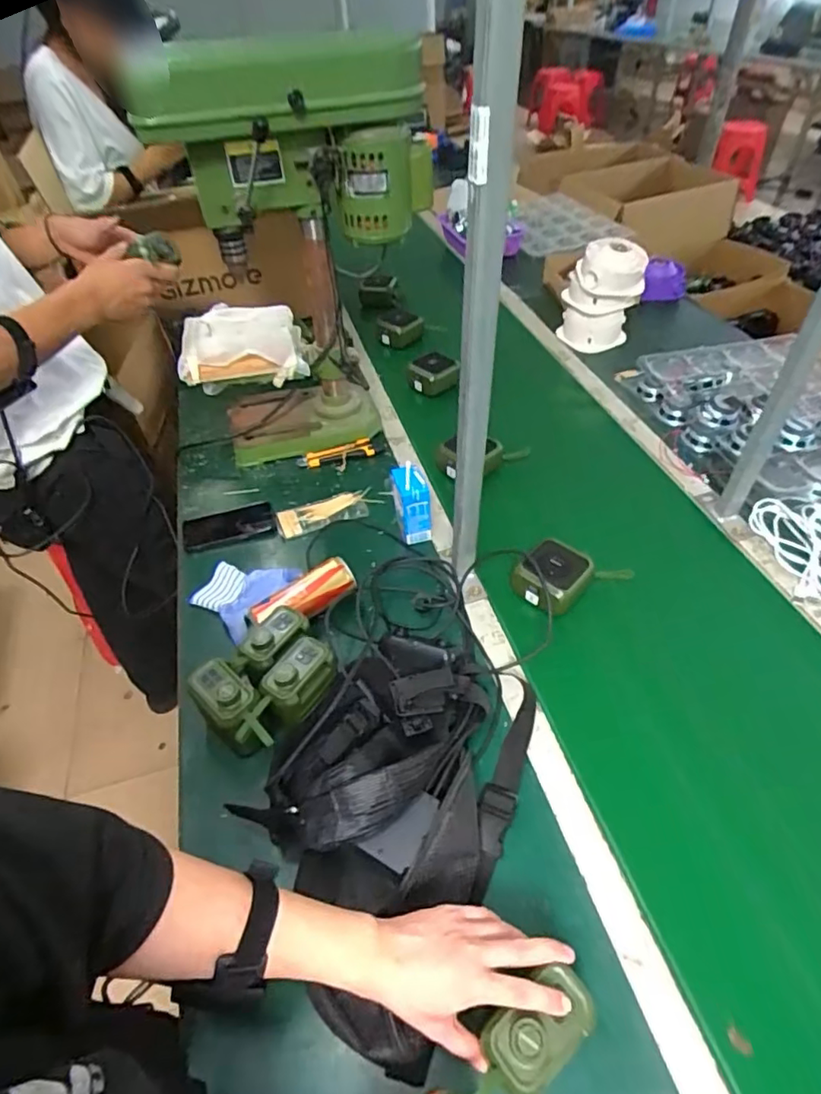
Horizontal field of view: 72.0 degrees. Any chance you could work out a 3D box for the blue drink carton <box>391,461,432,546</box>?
[{"bbox_3d":[0.002,-0.066,0.881,0.052,0.118,0.060,-11,47,-6],"label":"blue drink carton"}]

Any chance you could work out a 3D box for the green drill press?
[{"bbox_3d":[-0.163,-0.444,0.945,0.388,0.559,0.249,-5,47,-1],"label":"green drill press"}]

